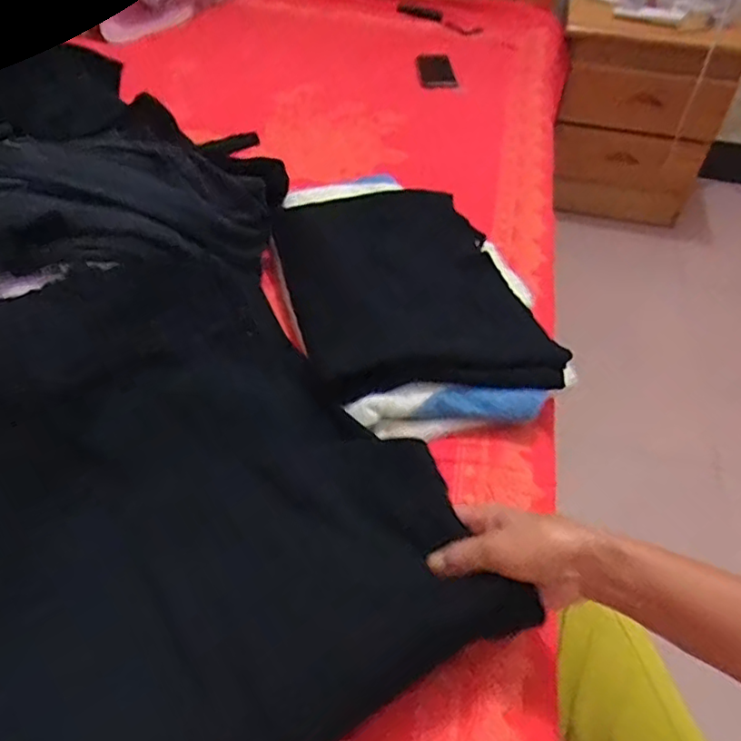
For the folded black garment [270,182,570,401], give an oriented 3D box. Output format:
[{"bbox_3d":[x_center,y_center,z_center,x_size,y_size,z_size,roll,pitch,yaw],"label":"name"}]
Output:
[{"bbox_3d":[0.045,-0.105,0.723,0.269,0.064,0.342,-9,48,-11],"label":"folded black garment"}]

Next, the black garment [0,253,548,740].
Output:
[{"bbox_3d":[-0.172,0.091,0.485,0.426,0.116,0.433,-26,53,-24],"label":"black garment"}]

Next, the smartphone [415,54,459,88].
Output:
[{"bbox_3d":[0.147,-0.670,1.366,0.080,0.017,0.171,-2,47,-4],"label":"smartphone"}]

